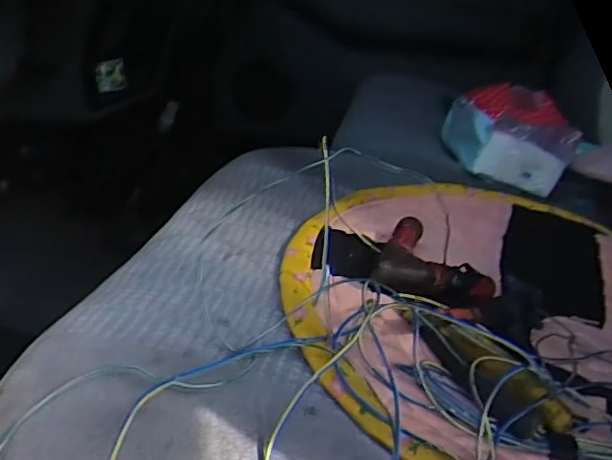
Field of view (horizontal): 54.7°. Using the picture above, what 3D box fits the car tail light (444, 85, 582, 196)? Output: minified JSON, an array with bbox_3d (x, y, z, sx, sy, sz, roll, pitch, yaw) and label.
[{"bbox_3d":[0.263,-0.129,0.780,0.119,0.094,0.167,3,24,-2],"label":"car tail light"}]

